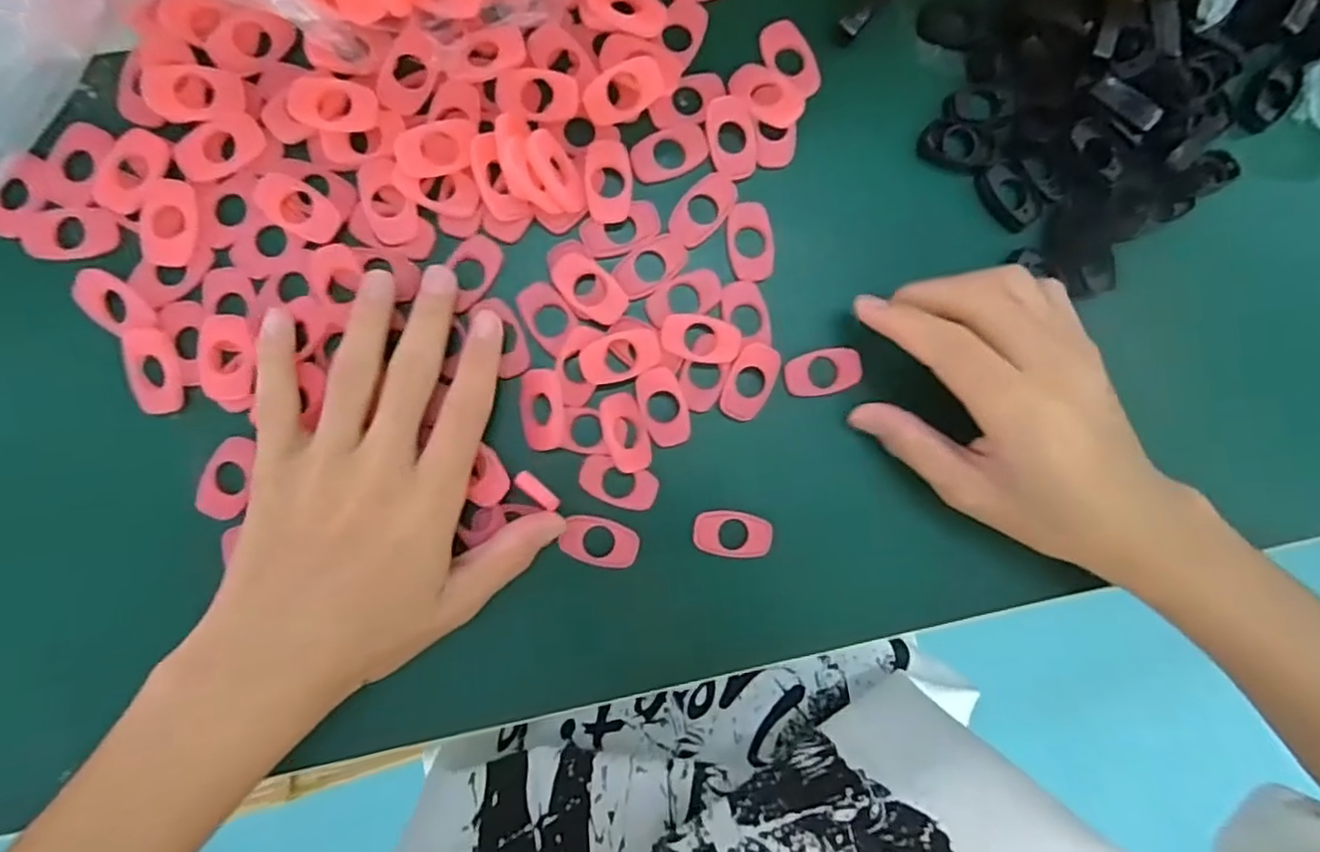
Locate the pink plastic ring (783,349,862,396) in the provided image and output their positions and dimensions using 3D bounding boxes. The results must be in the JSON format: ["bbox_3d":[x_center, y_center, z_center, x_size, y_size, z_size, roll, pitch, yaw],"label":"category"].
[{"bbox_3d":[0.069,-0.023,0.273,0.032,0.004,0.019,-8,91,-4],"label":"pink plastic ring"}]

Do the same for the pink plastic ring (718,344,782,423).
[{"bbox_3d":[0.037,-0.018,0.267,0.019,0.004,0.032,22,102,-5],"label":"pink plastic ring"}]

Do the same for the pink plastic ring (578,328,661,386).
[{"bbox_3d":[-0.016,-0.028,0.260,0.033,0.004,0.019,-13,91,-4],"label":"pink plastic ring"}]

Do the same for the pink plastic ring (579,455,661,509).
[{"bbox_3d":[-0.017,0.024,0.265,0.033,0.004,0.018,19,89,-4],"label":"pink plastic ring"}]

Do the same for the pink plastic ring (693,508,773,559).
[{"bbox_3d":[0.031,0.046,0.269,0.033,0.004,0.019,7,90,-4],"label":"pink plastic ring"}]

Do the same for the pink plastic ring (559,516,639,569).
[{"bbox_3d":[-0.025,0.048,0.265,0.032,0.004,0.020,9,90,-4],"label":"pink plastic ring"}]

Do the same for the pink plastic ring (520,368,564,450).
[{"bbox_3d":[-0.048,-0.006,0.259,0.018,0.004,0.033,-8,90,19],"label":"pink plastic ring"}]

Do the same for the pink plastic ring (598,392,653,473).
[{"bbox_3d":[-0.014,0.003,0.262,0.017,0.007,0.033,-17,92,-4],"label":"pink plastic ring"}]

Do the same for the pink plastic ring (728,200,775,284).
[{"bbox_3d":[0.038,-0.077,0.268,0.019,0.004,0.032,-8,91,-4],"label":"pink plastic ring"}]

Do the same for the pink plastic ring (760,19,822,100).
[{"bbox_3d":[0.056,-0.153,0.268,0.019,0.007,0.034,-33,93,-3],"label":"pink plastic ring"}]

